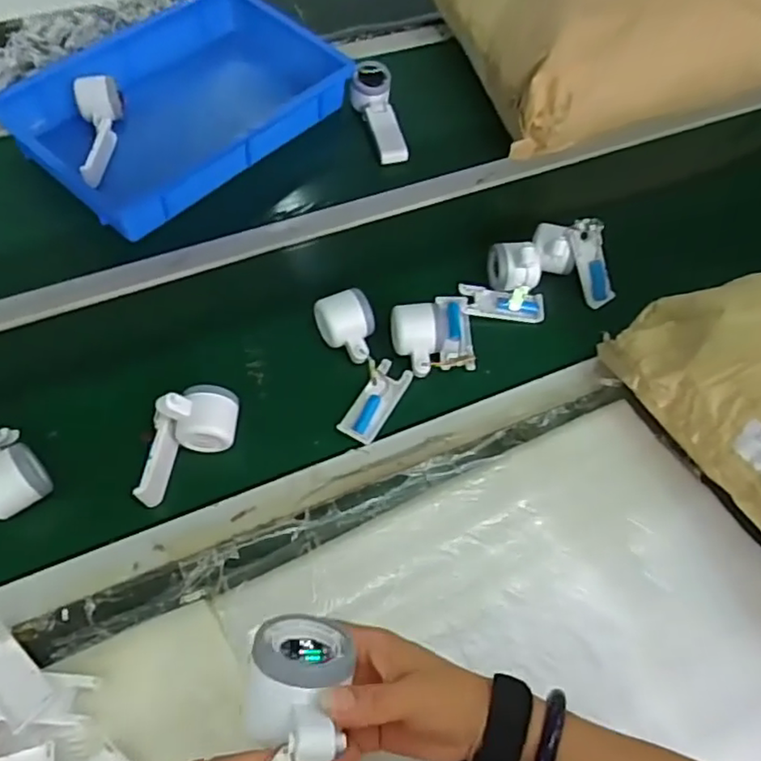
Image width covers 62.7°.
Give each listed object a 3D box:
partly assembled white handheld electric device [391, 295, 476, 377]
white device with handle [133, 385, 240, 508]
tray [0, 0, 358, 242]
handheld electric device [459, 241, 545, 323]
[{"bbox_3d":[0.066,-0.063,0.732,0.100,0.060,0.103,-10,60,-10],"label":"partly assembled white handheld electric device"},{"bbox_3d":[-0.204,0.058,0.643,0.131,0.072,0.063,-37,68,-22],"label":"white device with handle"},{"bbox_3d":[-0.291,-0.404,0.906,0.306,0.092,0.426,40,65,19],"label":"tray"},{"bbox_3d":[0.156,-0.123,0.762,0.100,0.084,0.077,12,59,4],"label":"handheld electric device"}]

